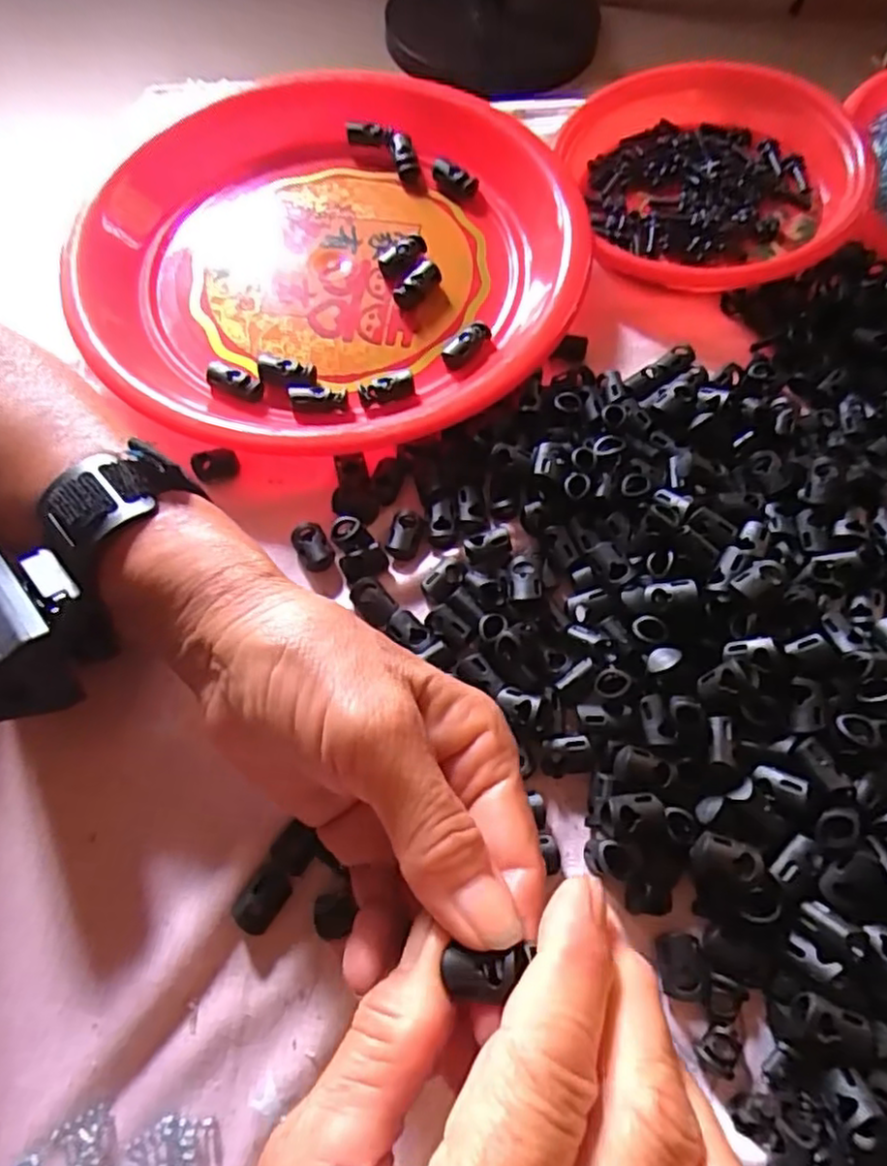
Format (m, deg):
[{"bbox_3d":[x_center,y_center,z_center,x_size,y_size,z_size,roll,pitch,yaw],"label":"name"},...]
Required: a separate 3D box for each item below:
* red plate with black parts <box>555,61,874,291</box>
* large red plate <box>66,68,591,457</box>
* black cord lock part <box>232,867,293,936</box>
[{"bbox_3d":[0.143,-0.220,0.367,0.154,0.048,0.150,0,65,1],"label":"red plate with black parts"},{"bbox_3d":[-0.062,-0.171,0.349,0.253,0.028,0.255,0,65,1],"label":"large red plate"},{"bbox_3d":[-0.063,0.111,0.236,0.014,0.006,0.021,31,69,14],"label":"black cord lock part"}]

